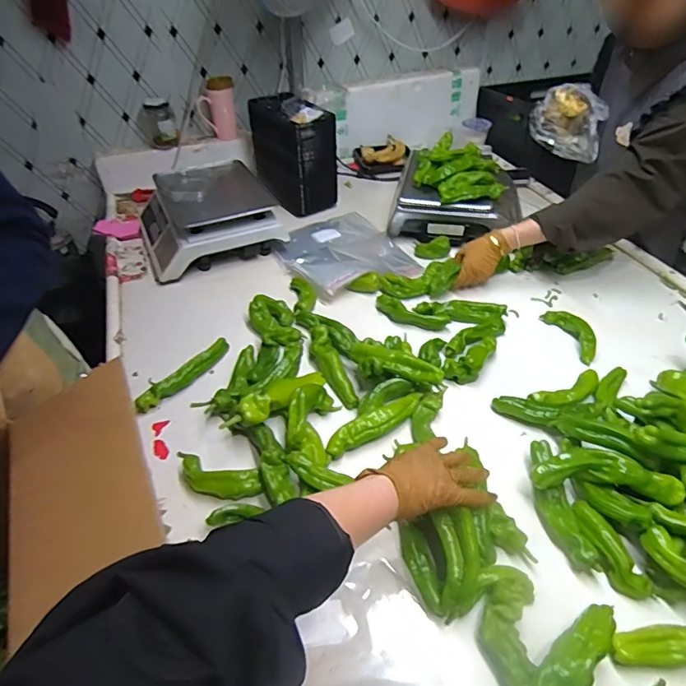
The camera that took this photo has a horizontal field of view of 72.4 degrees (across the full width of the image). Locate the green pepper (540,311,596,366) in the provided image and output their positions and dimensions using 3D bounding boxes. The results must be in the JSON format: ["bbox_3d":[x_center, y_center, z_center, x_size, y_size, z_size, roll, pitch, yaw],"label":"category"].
[{"bbox_3d":[0.445,-0.022,0.904,0.044,0.034,0.141,-11,44,-11],"label":"green pepper"}]

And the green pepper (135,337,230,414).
[{"bbox_3d":[-0.278,0.059,0.836,0.029,0.034,0.197,28,50,28],"label":"green pepper"}]

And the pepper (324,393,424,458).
[{"bbox_3d":[0.055,0.126,0.746,0.182,0.029,0.038,-23,47,-23],"label":"pepper"}]

